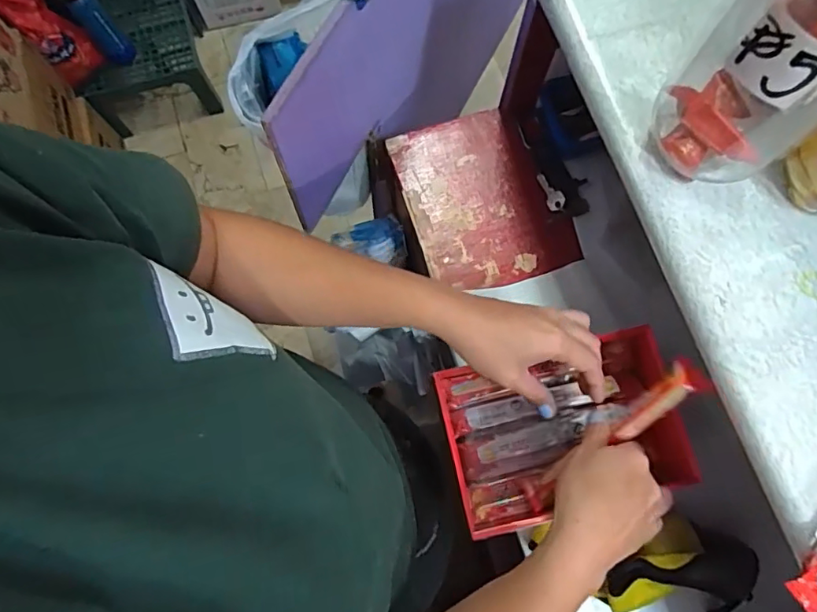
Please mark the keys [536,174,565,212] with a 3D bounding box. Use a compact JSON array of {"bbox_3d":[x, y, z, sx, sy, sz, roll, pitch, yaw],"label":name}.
[{"bbox_3d":[0.164,-0.132,0.609,0.021,0.006,0.047,-22,81,28],"label":"keys"}]

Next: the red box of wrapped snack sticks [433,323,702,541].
[{"bbox_3d":[0.141,0.114,0.497,0.206,0.055,0.145,-11,76,-3],"label":"red box of wrapped snack sticks"}]

